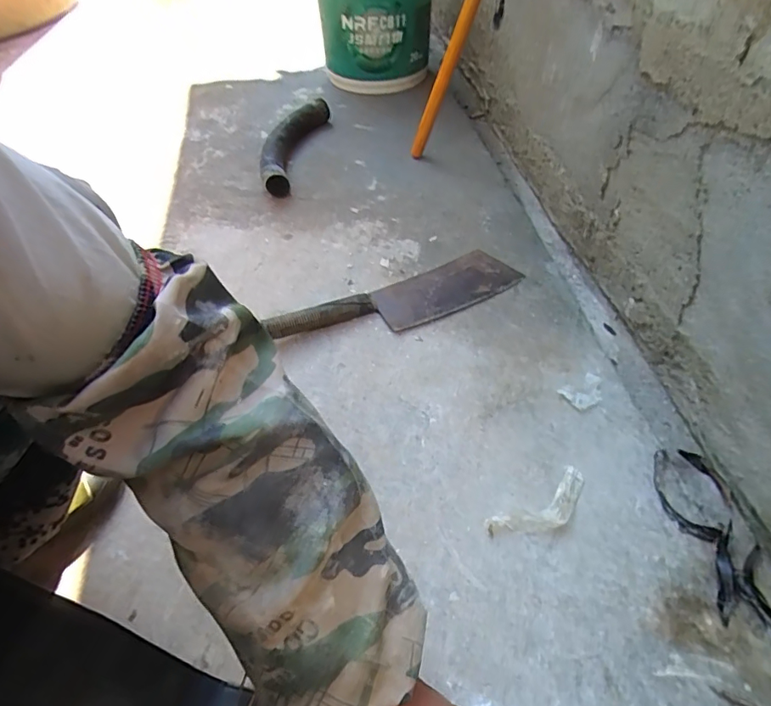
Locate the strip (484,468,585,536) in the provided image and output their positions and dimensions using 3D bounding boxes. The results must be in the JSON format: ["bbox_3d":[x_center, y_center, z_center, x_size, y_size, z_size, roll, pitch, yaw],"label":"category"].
[{"bbox_3d":[0.170,0.166,0.525,0.126,0.017,0.045,-26,55,-18],"label":"strip"}]

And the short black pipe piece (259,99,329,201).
[{"bbox_3d":[-0.192,-0.431,1.016,0.083,0.058,0.312,11,52,11],"label":"short black pipe piece"}]

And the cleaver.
[{"bbox_3d":[0.023,-0.078,0.730,0.383,0.027,0.094,-21,53,-15],"label":"cleaver"}]

